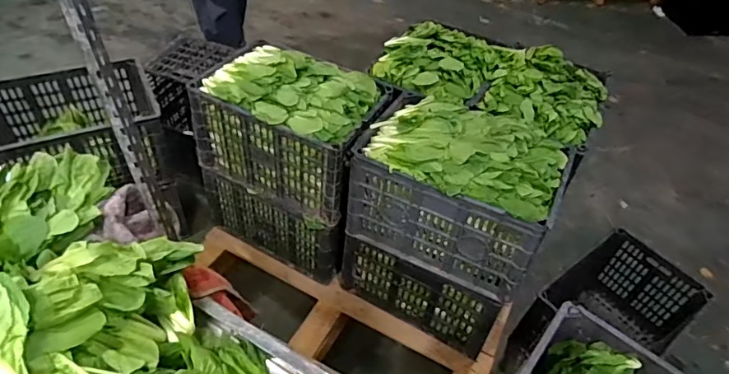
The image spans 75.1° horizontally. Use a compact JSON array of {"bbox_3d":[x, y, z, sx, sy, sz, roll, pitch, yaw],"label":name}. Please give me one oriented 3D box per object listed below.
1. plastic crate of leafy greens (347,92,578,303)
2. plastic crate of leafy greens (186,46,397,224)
[{"bbox_3d":[0.238,-0.007,1.251,0.474,0.312,0.340,24,47,16],"label":"plastic crate of leafy greens"},{"bbox_3d":[-0.209,-0.182,1.378,0.471,0.325,0.327,23,47,14],"label":"plastic crate of leafy greens"}]

